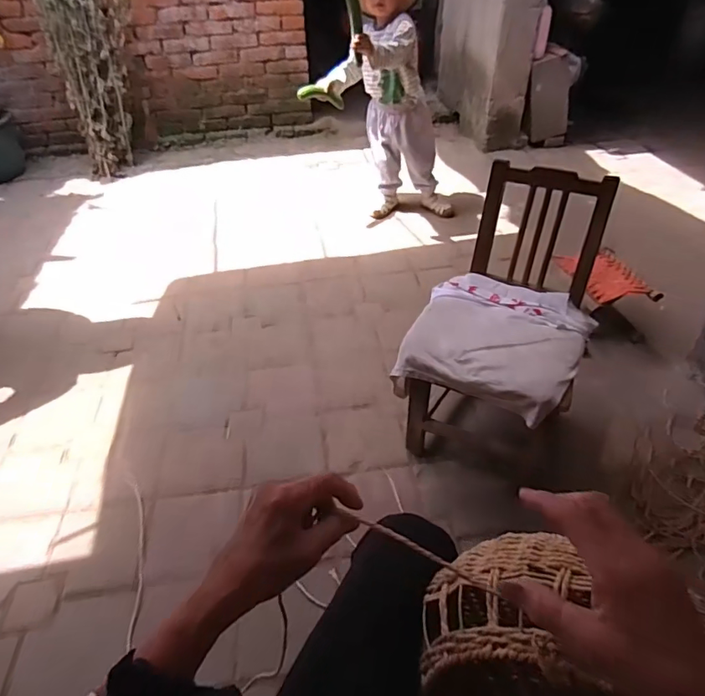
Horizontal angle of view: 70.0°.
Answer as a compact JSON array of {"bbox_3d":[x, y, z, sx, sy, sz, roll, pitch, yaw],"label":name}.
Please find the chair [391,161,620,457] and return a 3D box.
[{"bbox_3d":[0.337,-0.055,1.143,0.351,0.549,0.432,19,47,22],"label":"chair"}]

